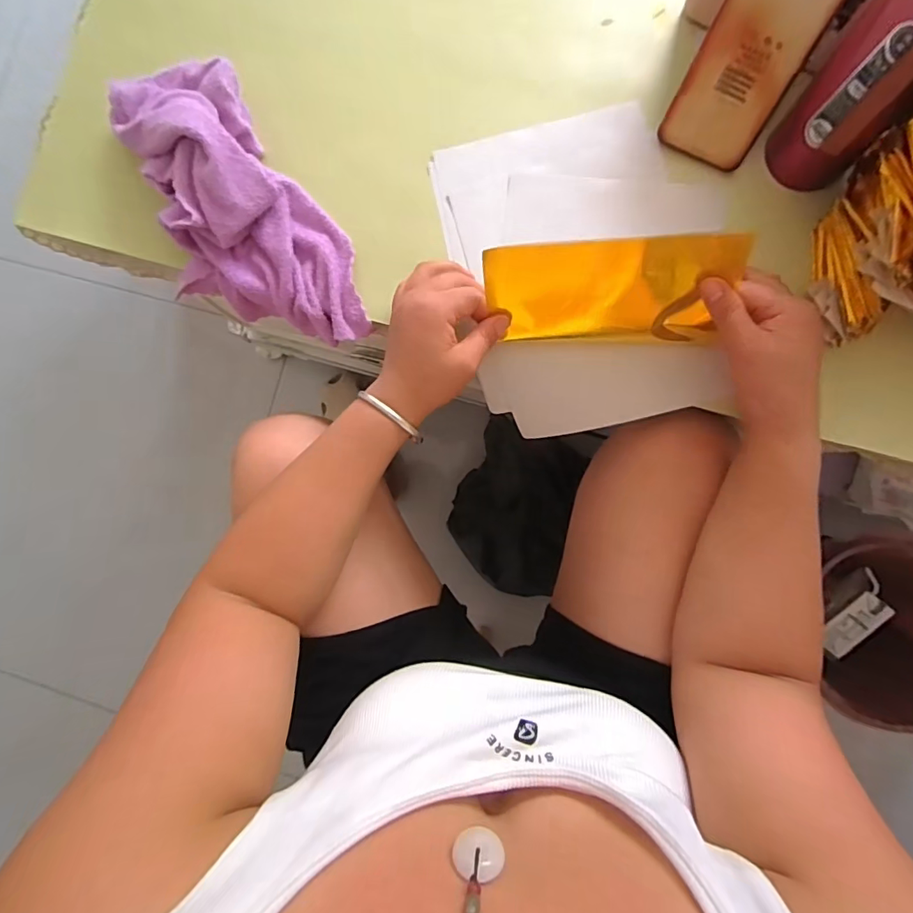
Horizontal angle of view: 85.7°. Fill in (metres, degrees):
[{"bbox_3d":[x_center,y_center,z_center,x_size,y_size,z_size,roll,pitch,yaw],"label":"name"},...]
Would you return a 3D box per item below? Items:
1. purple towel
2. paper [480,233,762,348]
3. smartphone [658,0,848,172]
[{"bbox_3d":[-0.204,-0.217,0.444,0.148,0.079,0.297,-35,85,2],"label":"purple towel"},{"bbox_3d":[0.118,-0.126,0.387,0.180,0.025,0.081,2,128,11],"label":"paper"},{"bbox_3d":[0.232,-0.317,0.374,0.078,0.164,0.007,29,45,5],"label":"smartphone"}]

